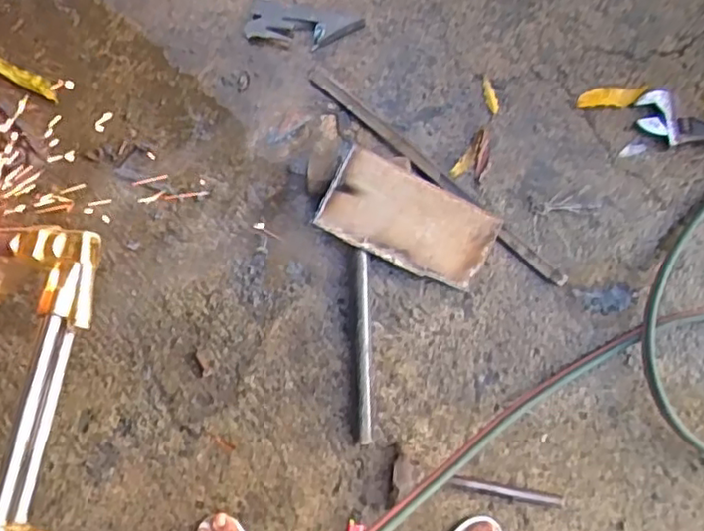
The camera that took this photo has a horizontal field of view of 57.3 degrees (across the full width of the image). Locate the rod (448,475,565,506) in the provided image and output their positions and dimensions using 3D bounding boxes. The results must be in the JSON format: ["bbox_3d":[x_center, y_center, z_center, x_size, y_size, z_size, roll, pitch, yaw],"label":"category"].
[{"bbox_3d":[0.244,0.358,1.021,0.182,0.011,0.017,11,85,0],"label":"rod"}]

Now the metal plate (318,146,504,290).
[{"bbox_3d":[0.090,-0.067,0.996,0.267,0.015,0.135,26,97,-10],"label":"metal plate"}]

